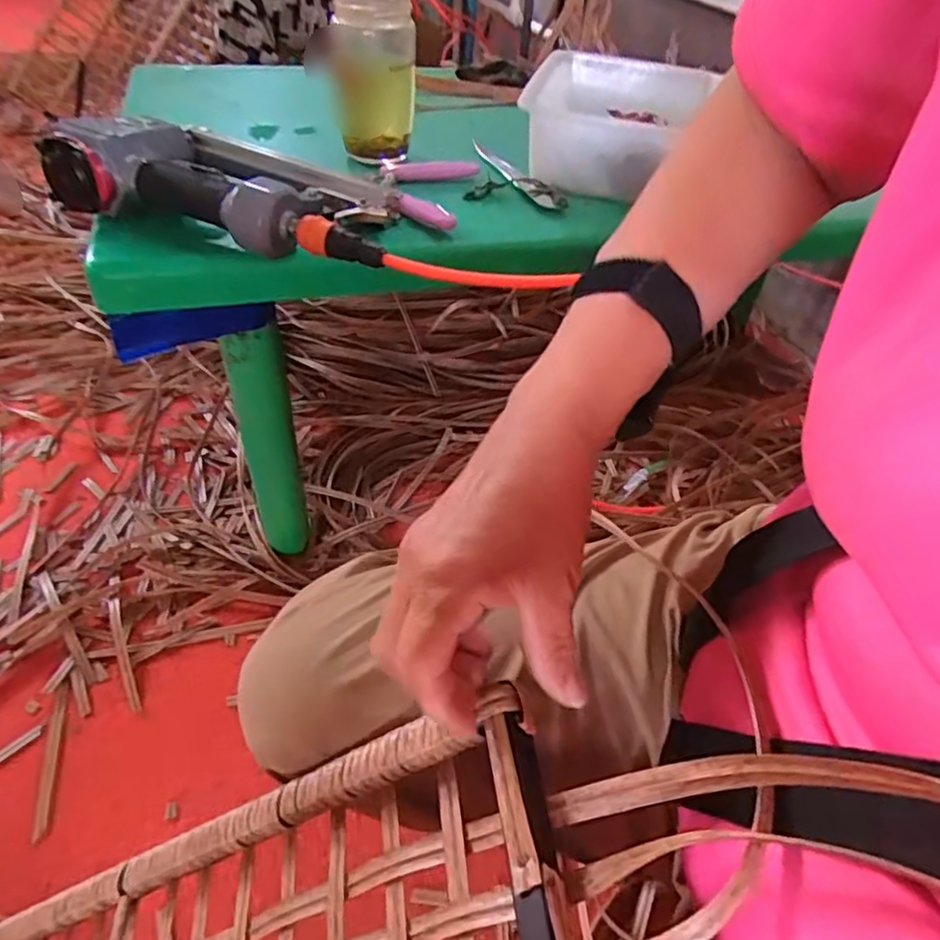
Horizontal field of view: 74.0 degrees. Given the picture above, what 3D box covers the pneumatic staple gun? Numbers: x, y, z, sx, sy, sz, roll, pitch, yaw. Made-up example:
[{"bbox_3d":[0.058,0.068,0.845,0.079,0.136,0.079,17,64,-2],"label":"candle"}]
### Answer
[{"bbox_3d":[-0.190,-0.230,0.510,0.243,0.077,0.138,15,44,8],"label":"pneumatic staple gun"}]

